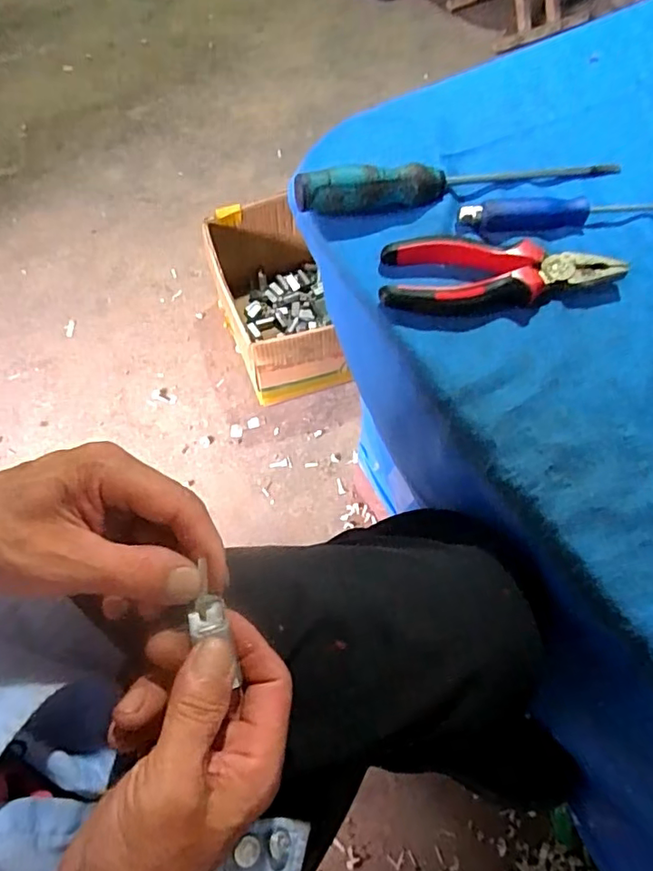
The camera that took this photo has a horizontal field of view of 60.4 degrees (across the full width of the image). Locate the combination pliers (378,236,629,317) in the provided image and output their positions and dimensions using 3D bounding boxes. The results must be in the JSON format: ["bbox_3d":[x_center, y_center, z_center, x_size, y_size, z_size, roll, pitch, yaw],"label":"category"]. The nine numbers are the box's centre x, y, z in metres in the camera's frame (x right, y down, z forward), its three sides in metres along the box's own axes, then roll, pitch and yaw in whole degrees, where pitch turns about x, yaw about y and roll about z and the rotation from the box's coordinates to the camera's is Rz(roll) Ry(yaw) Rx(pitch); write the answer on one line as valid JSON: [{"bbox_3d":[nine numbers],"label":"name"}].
[{"bbox_3d":[0.116,-0.105,0.374,0.156,0.019,0.053,4,65,0],"label":"combination pliers"}]

